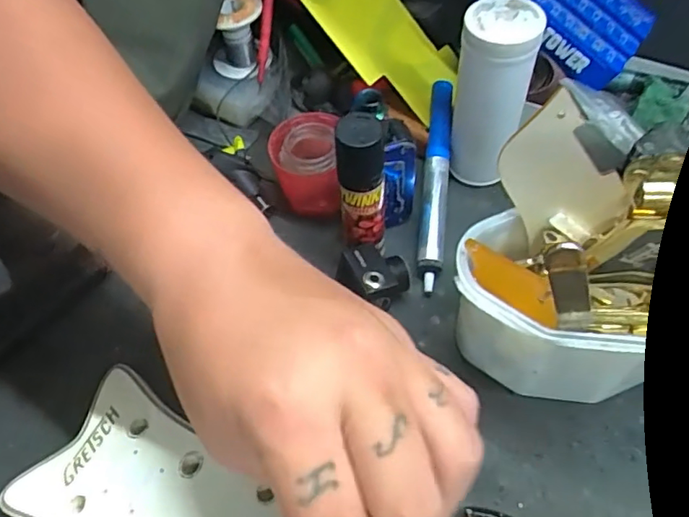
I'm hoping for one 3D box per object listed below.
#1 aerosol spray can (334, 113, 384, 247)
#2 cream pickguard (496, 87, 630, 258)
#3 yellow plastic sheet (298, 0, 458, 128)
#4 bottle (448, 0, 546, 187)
[{"bbox_3d":[0.011,-0.049,0.357,0.027,0.094,0.027,1,55,6],"label":"aerosol spray can"},{"bbox_3d":[0.109,-0.042,0.288,0.053,0.093,0.006,-14,43,30],"label":"cream pickguard"},{"bbox_3d":[0.028,-0.185,0.449,0.148,0.017,0.075,46,70,-10],"label":"yellow plastic sheet"},{"bbox_3d":[0.104,-0.113,0.398,0.048,0.129,0.040,12,57,13],"label":"bottle"}]

